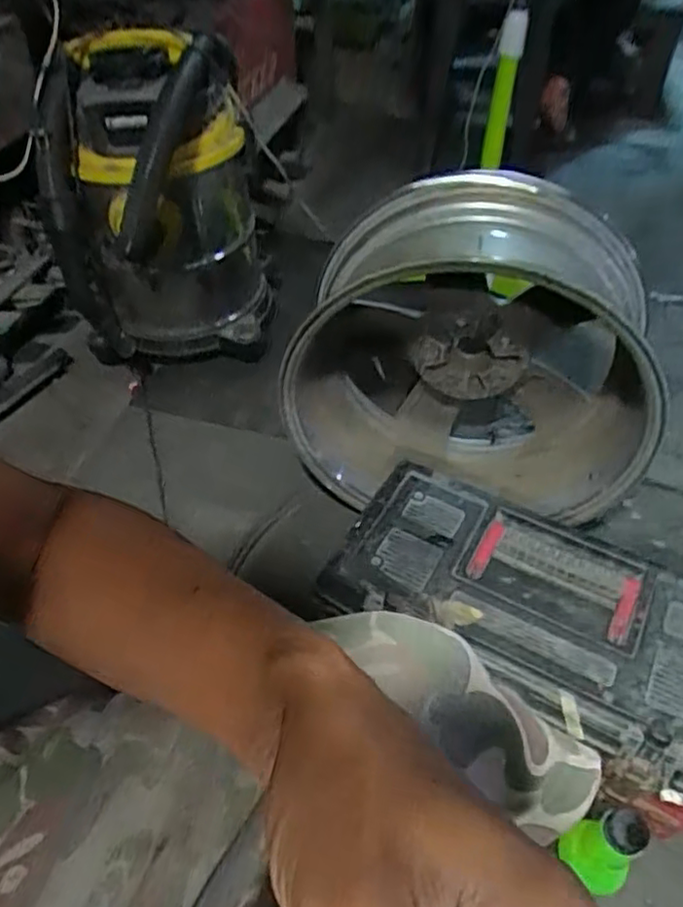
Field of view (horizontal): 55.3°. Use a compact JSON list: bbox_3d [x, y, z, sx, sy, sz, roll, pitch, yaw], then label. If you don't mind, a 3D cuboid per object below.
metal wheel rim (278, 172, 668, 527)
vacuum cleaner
[{"bbox_3d":[0.164,-0.116,0.845,0.423,0.408,0.251,11,48,8],"label":"metal wheel rim"},{"bbox_3d":[-0.282,-0.361,1.065,0.304,0.464,0.292,-7,46,-5],"label":"vacuum cleaner"}]

